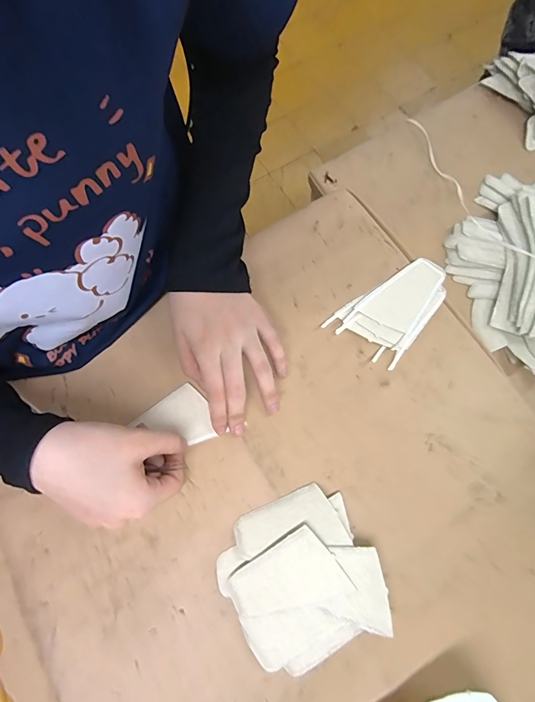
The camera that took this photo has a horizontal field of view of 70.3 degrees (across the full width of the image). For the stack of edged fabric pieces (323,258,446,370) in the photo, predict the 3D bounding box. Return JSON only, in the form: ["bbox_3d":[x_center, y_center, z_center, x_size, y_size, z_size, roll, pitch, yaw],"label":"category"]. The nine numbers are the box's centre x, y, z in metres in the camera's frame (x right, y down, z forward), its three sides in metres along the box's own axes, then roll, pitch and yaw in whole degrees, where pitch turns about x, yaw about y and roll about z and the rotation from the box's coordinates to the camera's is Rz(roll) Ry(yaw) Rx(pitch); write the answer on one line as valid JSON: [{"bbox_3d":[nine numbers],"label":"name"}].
[{"bbox_3d":[0.124,-0.047,0.376,0.074,0.012,0.114,39,76,12],"label":"stack of edged fabric pieces"}]

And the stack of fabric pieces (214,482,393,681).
[{"bbox_3d":[0.026,0.179,0.301,0.113,0.021,0.115,-29,74,-9],"label":"stack of fabric pieces"}]

